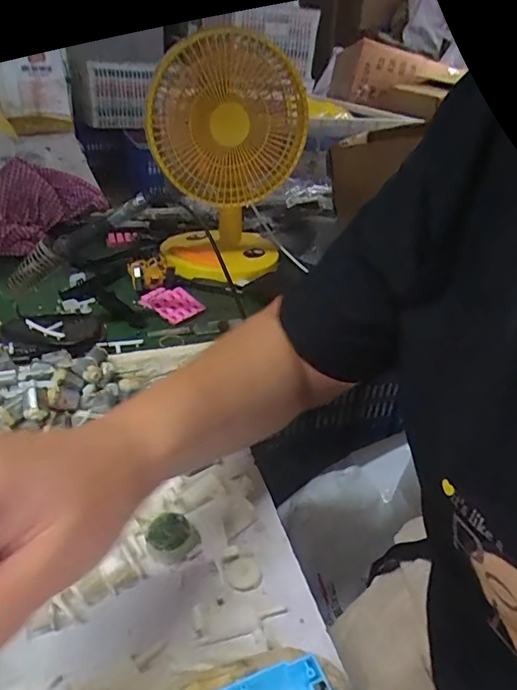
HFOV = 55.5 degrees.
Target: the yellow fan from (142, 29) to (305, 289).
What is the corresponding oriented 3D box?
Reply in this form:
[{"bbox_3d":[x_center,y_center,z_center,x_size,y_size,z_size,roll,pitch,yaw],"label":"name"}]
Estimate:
[{"bbox_3d":[-0.045,-0.273,0.727,0.200,0.307,0.184,4,31,-3],"label":"yellow fan"}]

